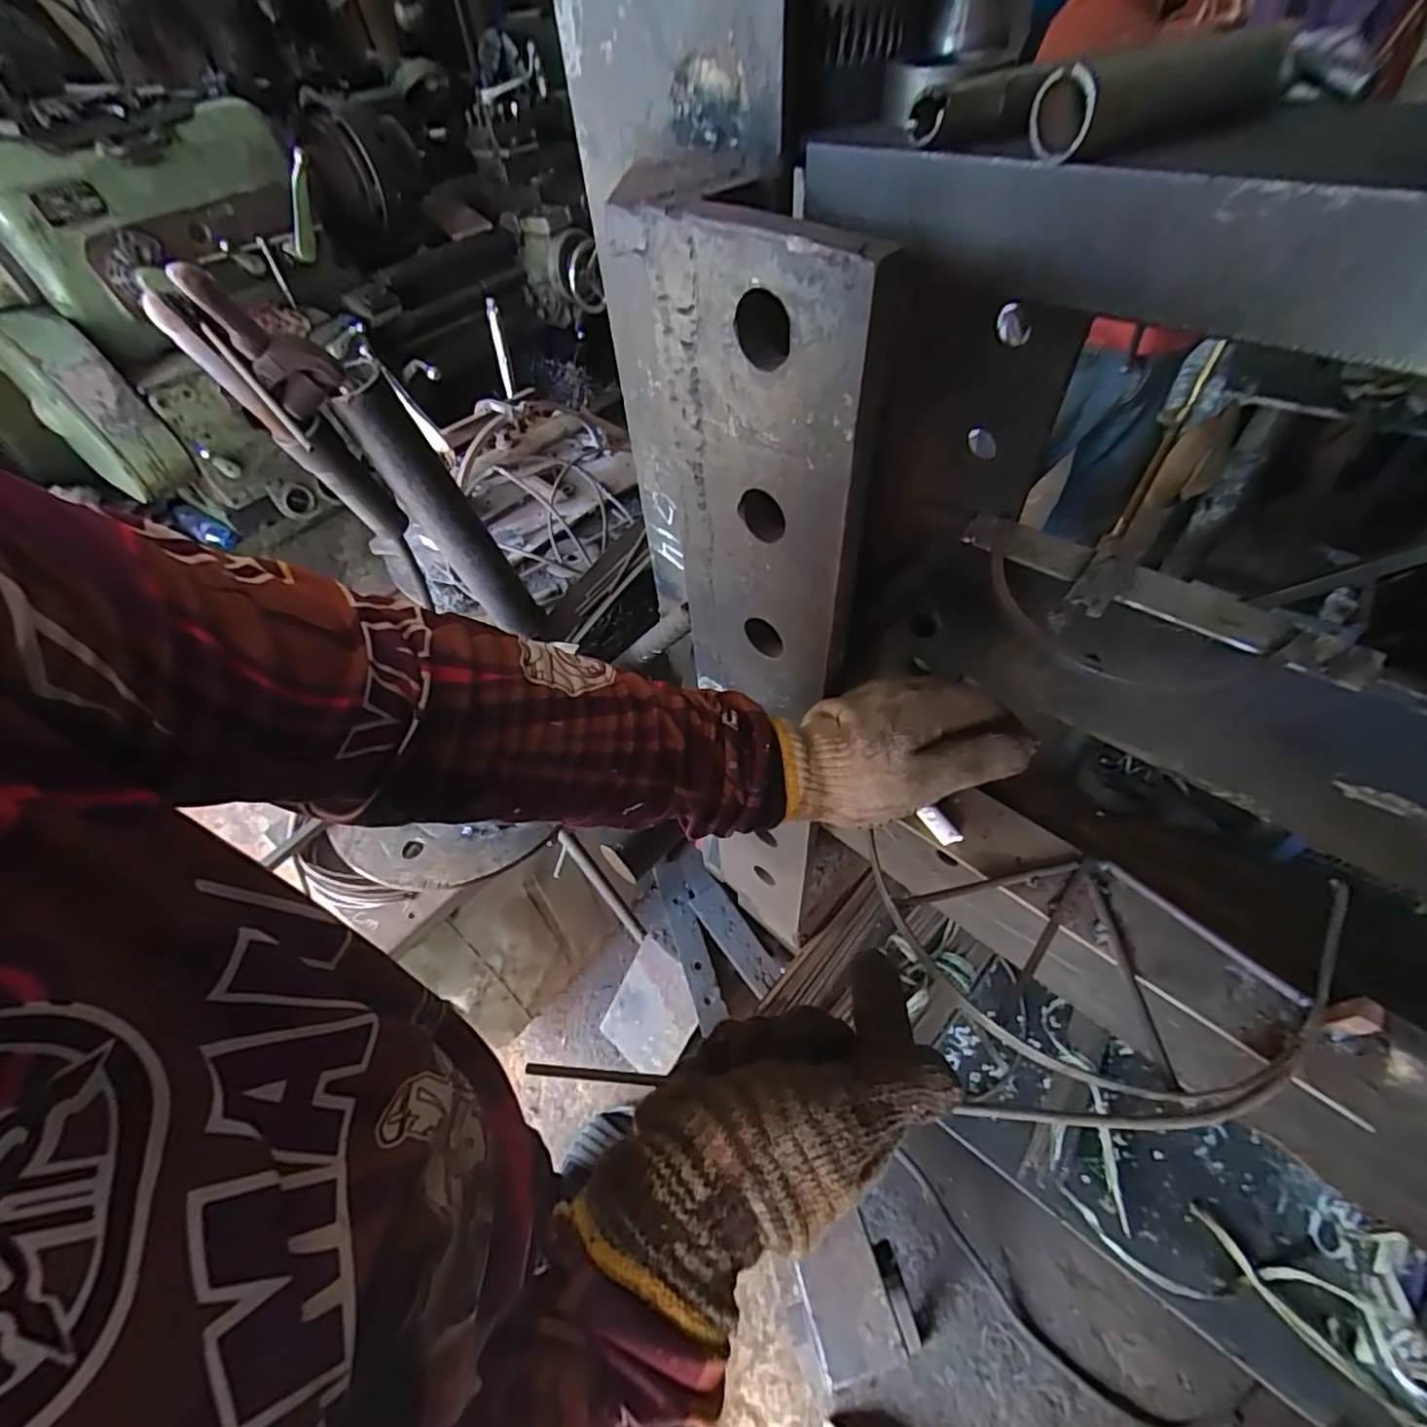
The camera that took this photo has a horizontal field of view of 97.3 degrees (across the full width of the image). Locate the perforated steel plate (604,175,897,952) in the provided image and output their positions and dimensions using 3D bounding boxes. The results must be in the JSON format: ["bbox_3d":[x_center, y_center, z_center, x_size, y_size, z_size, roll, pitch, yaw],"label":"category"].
[{"bbox_3d":[0.027,0.006,0.513,0.020,0.665,0.152,-38,57,-24],"label":"perforated steel plate"}]

